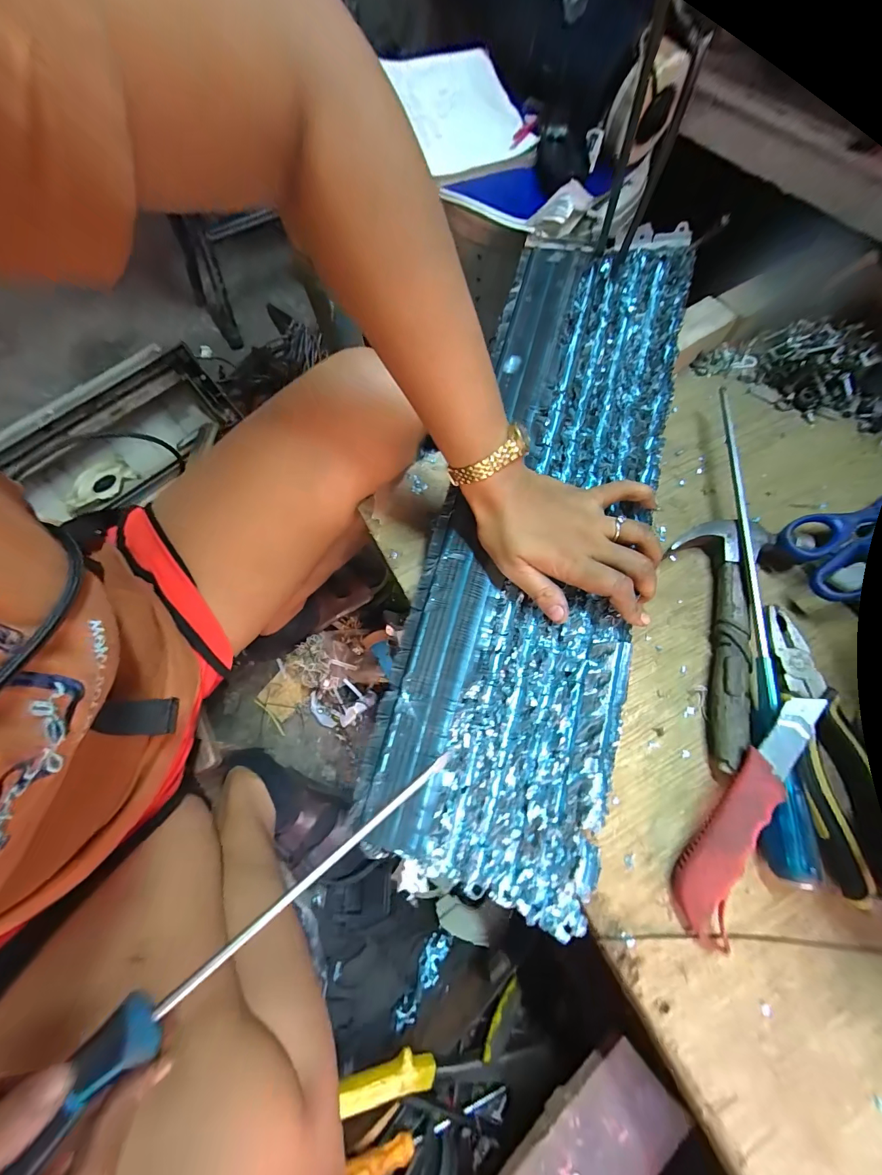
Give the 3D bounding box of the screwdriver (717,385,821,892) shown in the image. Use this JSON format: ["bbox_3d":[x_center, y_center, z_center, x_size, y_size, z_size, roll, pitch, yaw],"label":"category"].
[{"bbox_3d":[0.243,0.008,0.315,0.035,0.031,0.377,8,70,5],"label":"screwdriver"}]

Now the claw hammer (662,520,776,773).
[{"bbox_3d":[0.206,0.032,0.314,0.068,0.023,0.191,19,71,9],"label":"claw hammer"}]

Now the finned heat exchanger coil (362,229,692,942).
[{"bbox_3d":[0.084,-0.060,0.331,0.164,0.029,0.570,14,77,6],"label":"finned heat exchanger coil"}]

